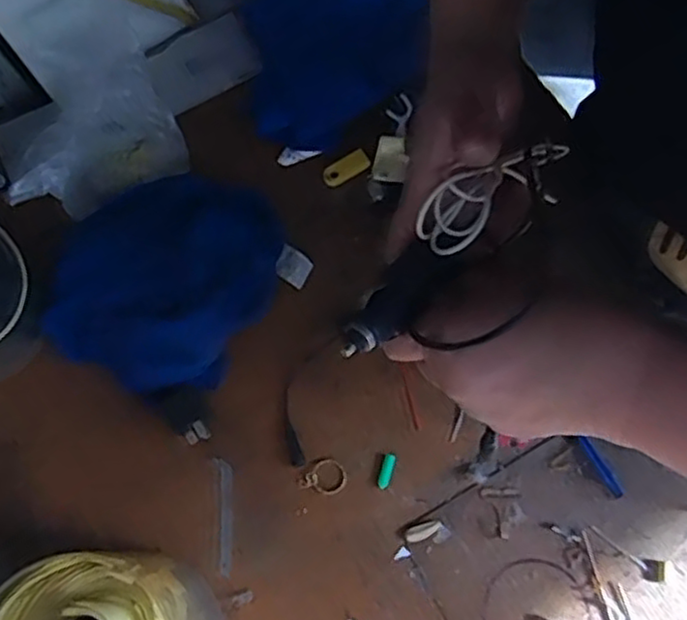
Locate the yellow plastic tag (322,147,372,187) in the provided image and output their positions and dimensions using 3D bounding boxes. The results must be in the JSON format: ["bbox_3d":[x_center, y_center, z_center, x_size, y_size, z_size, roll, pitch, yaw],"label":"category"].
[{"bbox_3d":[0.002,-0.120,0.589,0.041,0.004,0.019,-31,87,-2],"label":"yellow plastic tag"}]

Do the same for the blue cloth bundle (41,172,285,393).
[{"bbox_3d":[-0.134,-0.029,0.540,0.140,0.046,0.174,24,75,10],"label":"blue cloth bundle"}]

